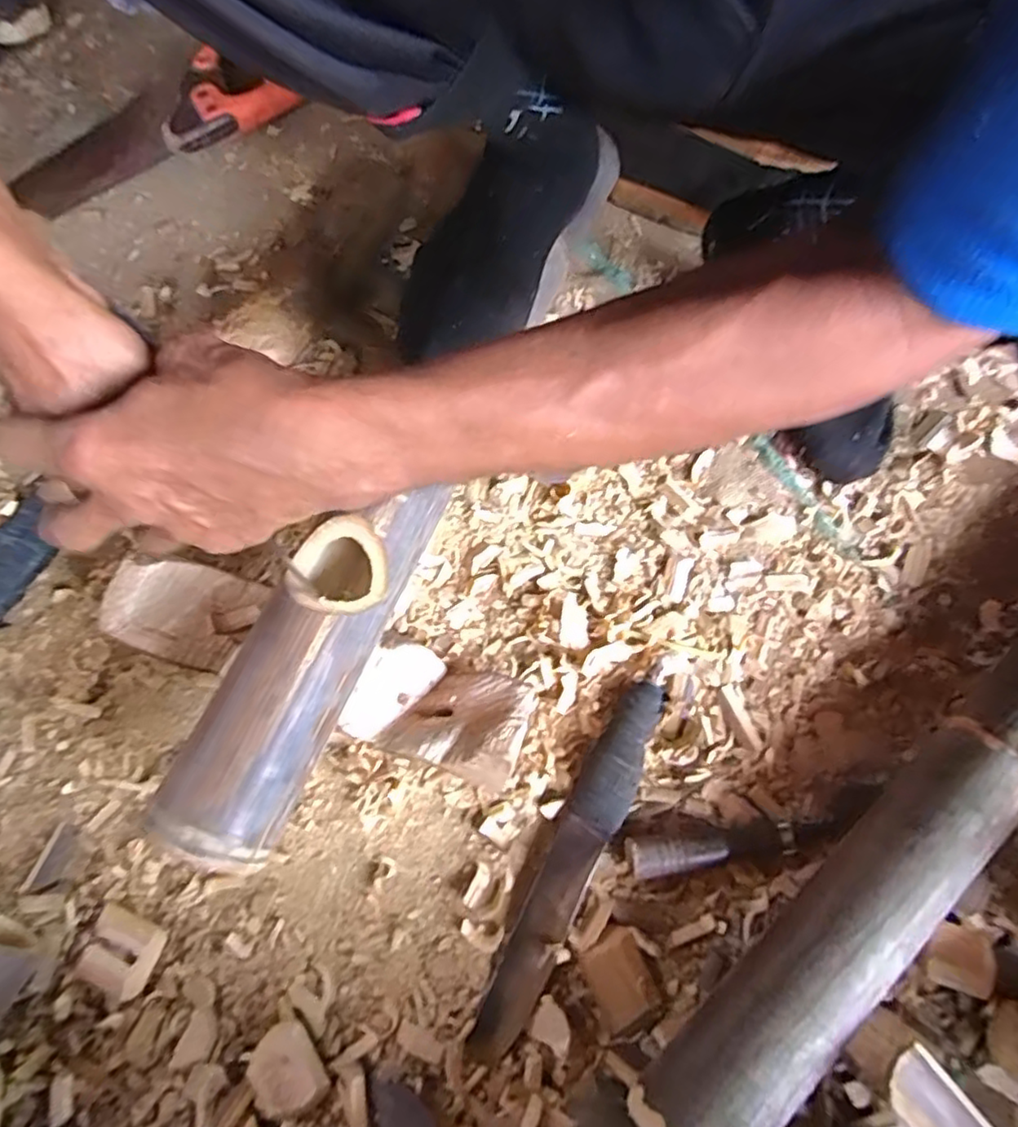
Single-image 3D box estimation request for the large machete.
[{"bbox_3d":[0.042,0.198,0.431,0.036,0.021,0.255,28,75,8],"label":"large machete"}]

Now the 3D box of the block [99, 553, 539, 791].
[{"bbox_3d":[-0.134,0.070,0.460,0.305,0.052,0.076,20,74,6],"label":"block"}]

